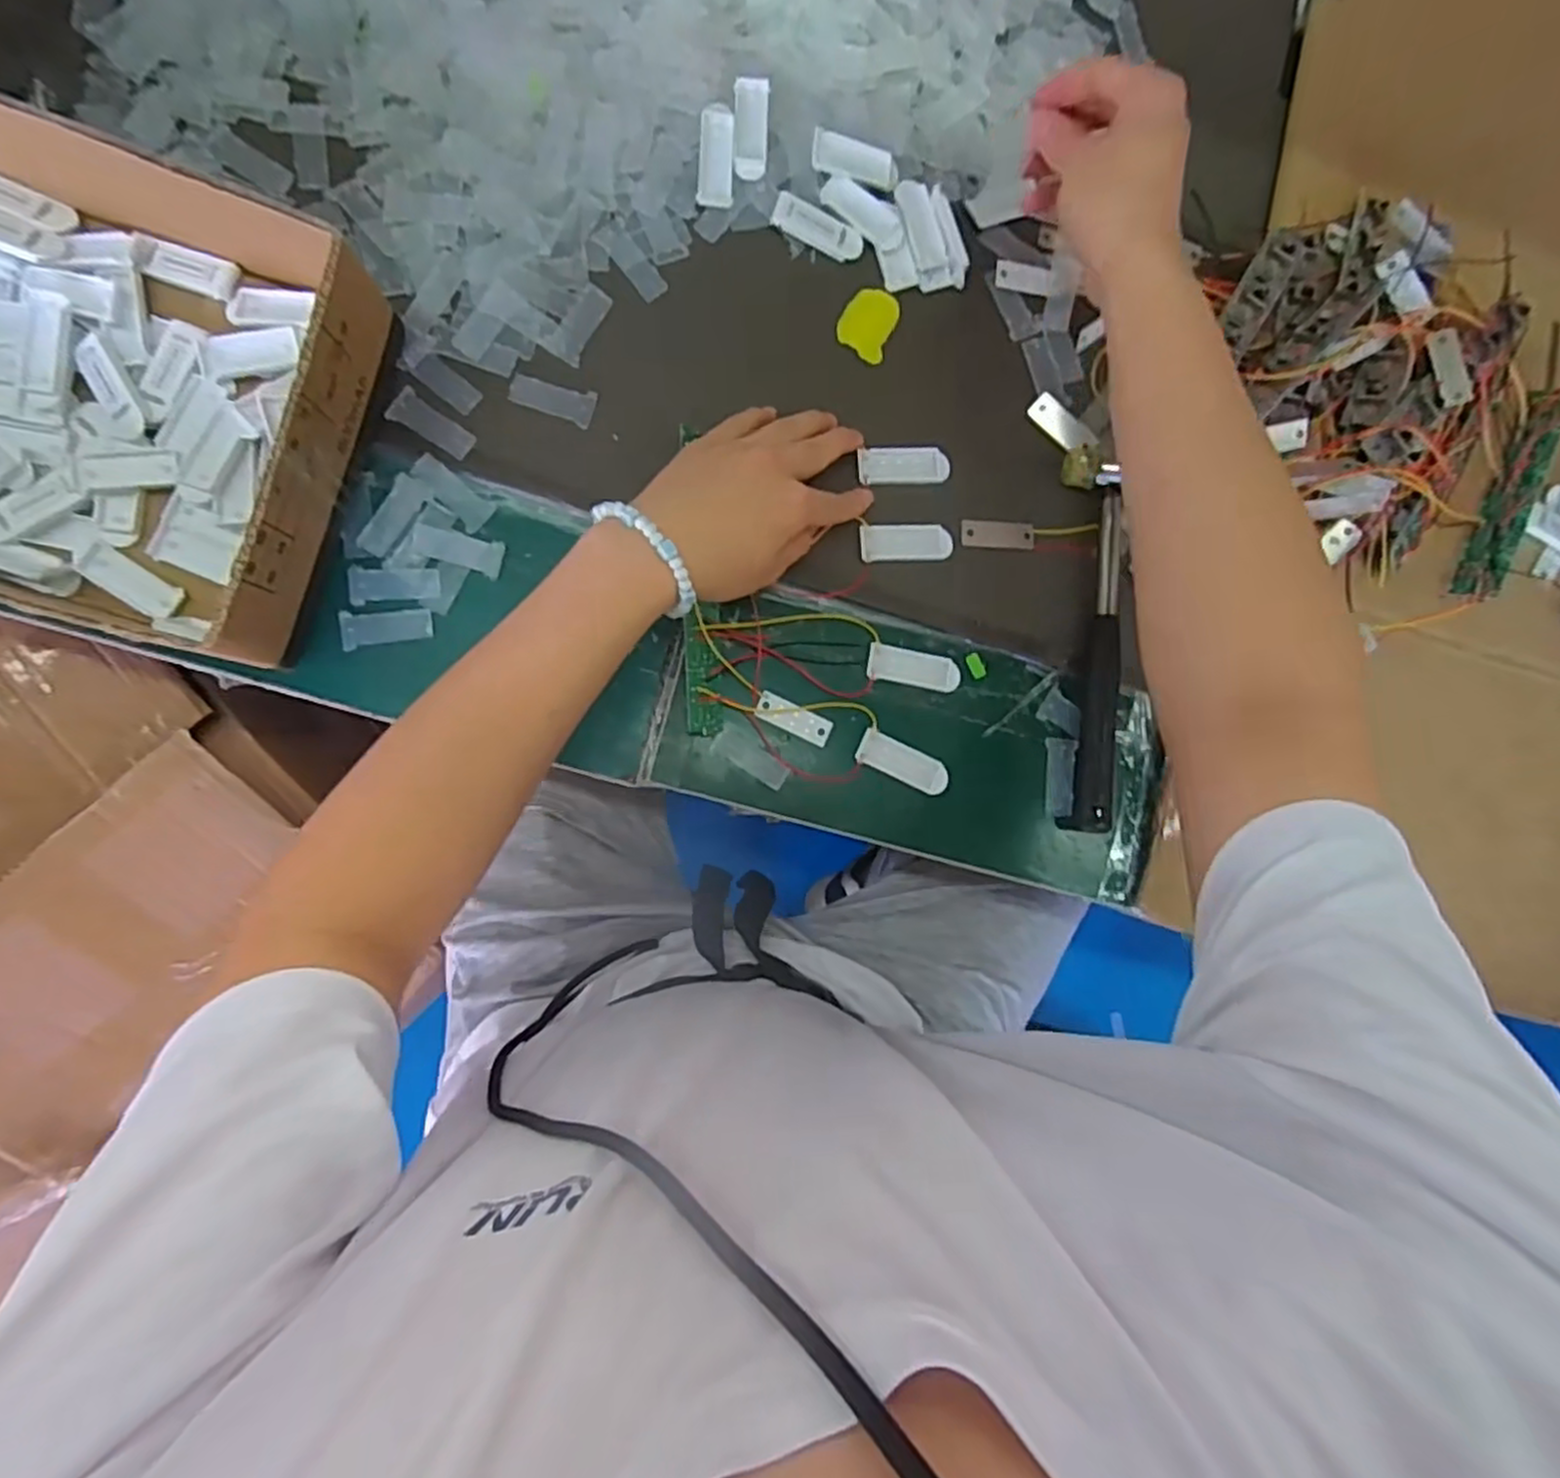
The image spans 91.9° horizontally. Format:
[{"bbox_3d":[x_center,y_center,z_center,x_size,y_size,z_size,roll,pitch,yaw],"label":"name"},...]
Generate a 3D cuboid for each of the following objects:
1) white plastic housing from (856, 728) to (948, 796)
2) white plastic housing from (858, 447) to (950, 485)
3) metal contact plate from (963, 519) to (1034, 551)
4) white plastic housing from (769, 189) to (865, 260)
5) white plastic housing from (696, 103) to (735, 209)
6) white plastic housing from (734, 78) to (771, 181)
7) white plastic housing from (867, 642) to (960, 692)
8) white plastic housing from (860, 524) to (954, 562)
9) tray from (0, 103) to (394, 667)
[{"bbox_3d":[0.075,0.014,0.458,0.057,0.004,0.023,25,82,-5],"label":"white plastic housing"},{"bbox_3d":[0.077,-0.168,0.466,0.057,0.008,0.020,-2,85,-6],"label":"white plastic housing"},{"bbox_3d":[0.138,-0.129,0.476,0.046,0.004,0.019,1,85,-8],"label":"metal contact plate"},{"bbox_3d":[0.024,-0.319,0.472,0.058,0.012,0.020,21,82,-6],"label":"white plastic housing"},{"bbox_3d":[-0.038,-0.353,0.456,0.021,0.004,0.056,2,99,-8],"label":"white plastic housing"},{"bbox_3d":[-0.017,-0.371,0.458,0.021,0.010,0.056,3,84,-8],"label":"white plastic housing"},{"bbox_3d":[0.083,-0.043,0.463,0.057,0.004,0.023,11,83,-7],"label":"white plastic housing"},{"bbox_3d":[0.078,-0.120,0.465,0.057,0.009,0.022,-3,85,-8],"label":"white plastic housing"},{"bbox_3d":[-0.432,-0.197,0.362,0.423,0.071,0.212,17,83,-6],"label":"tray"}]

